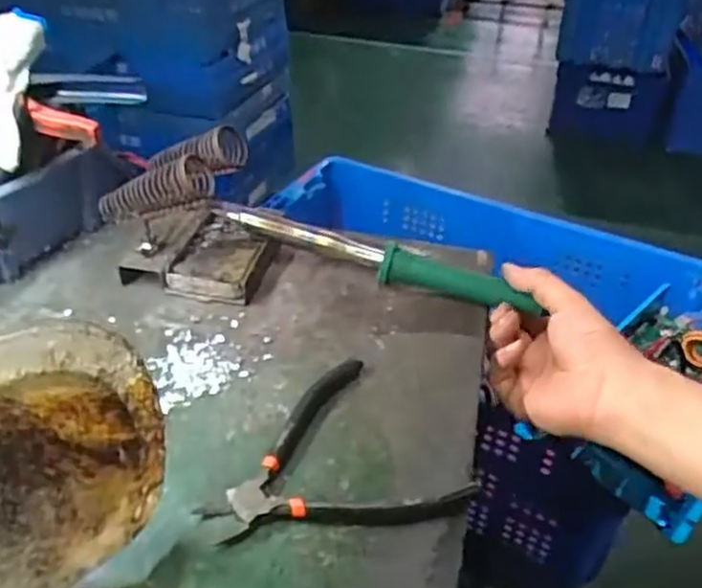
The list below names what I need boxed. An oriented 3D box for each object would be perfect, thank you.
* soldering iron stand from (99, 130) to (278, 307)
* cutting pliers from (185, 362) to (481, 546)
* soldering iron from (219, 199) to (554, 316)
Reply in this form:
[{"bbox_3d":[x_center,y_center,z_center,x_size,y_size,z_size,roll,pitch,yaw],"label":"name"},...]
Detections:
[{"bbox_3d":[-0.121,-0.069,0.559,0.119,0.094,0.114,9,37,9],"label":"soldering iron stand"},{"bbox_3d":[-0.017,0.101,0.408,0.132,0.012,0.119,-21,42,-29],"label":"cutting pliers"},{"bbox_3d":[0.012,-0.031,0.568,0.263,0.027,0.021,18,38,9],"label":"soldering iron"}]

